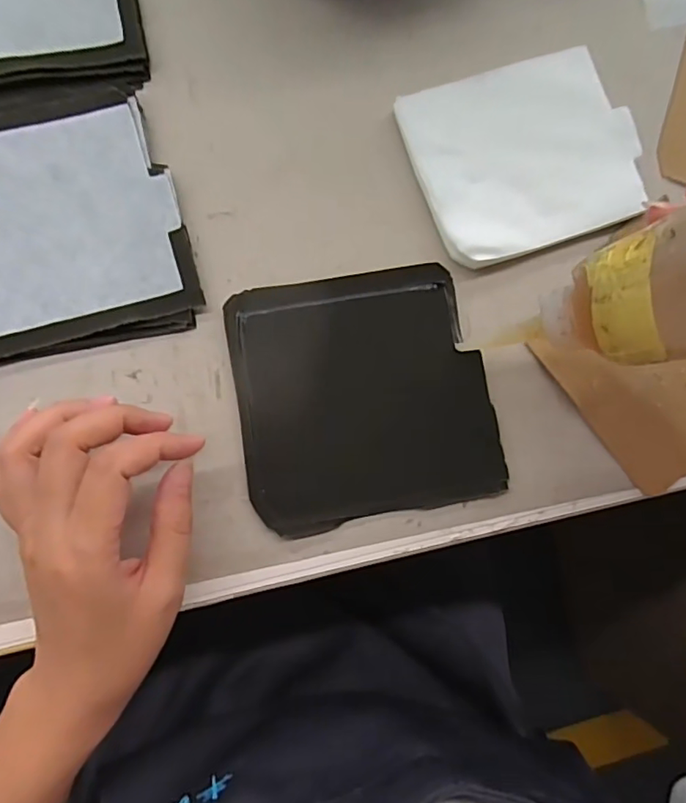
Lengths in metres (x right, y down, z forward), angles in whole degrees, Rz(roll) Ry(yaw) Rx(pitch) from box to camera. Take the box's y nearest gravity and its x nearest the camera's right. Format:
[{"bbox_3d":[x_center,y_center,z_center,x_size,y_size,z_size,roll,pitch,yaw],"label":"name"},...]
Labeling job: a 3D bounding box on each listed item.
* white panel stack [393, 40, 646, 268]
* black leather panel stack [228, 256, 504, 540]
[{"bbox_3d":[0.109,-0.144,0.321,0.130,0.017,0.108,-18,87,-8],"label":"white panel stack"},{"bbox_3d":[0.012,-0.004,0.305,0.137,0.005,0.135,-11,86,-8],"label":"black leather panel stack"}]

